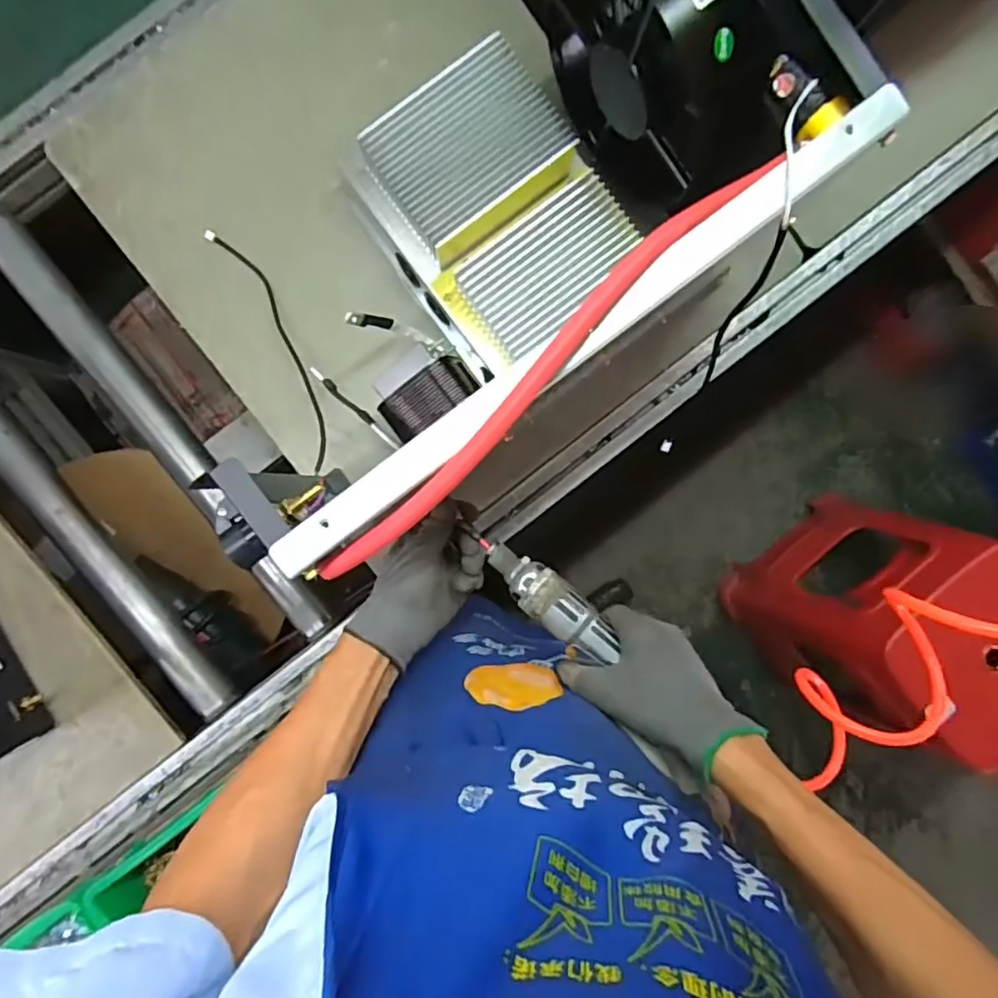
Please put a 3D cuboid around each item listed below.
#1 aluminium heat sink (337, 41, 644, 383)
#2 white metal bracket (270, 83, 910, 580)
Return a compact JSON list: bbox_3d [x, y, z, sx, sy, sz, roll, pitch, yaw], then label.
[{"bbox_3d":[0.001,-0.266,0.576,0.190,0.071,0.242,-36,93,0],"label":"aluminium heat sink"},{"bbox_3d":[0.052,-0.101,0.386,0.469,0.026,0.046,-39,93,2],"label":"white metal bracket"}]

